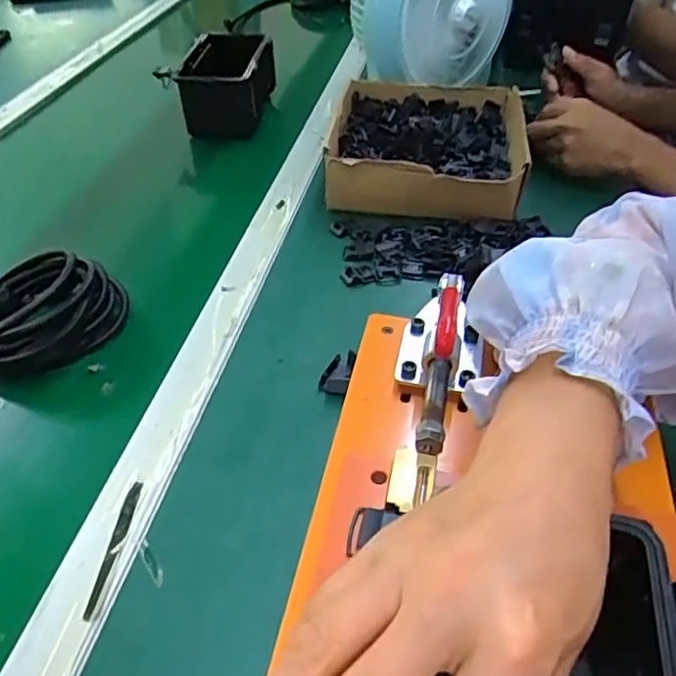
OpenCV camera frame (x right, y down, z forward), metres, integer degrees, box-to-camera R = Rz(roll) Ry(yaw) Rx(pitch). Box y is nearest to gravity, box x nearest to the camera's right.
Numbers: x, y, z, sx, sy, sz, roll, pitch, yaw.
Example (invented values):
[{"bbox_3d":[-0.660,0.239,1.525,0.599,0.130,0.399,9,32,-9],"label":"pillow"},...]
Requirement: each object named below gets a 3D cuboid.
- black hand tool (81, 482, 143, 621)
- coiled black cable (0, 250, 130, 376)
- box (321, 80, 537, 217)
[{"bbox_3d":[-0.139,0.129,0.377,0.009,0.004,0.090,2,44,3],"label":"black hand tool"},{"bbox_3d":[-0.246,-0.023,0.507,0.123,0.063,0.091,-9,44,-8],"label":"coiled black cable"},{"bbox_3d":[0.106,-0.220,0.702,0.214,0.071,0.219,5,44,6],"label":"box"}]

